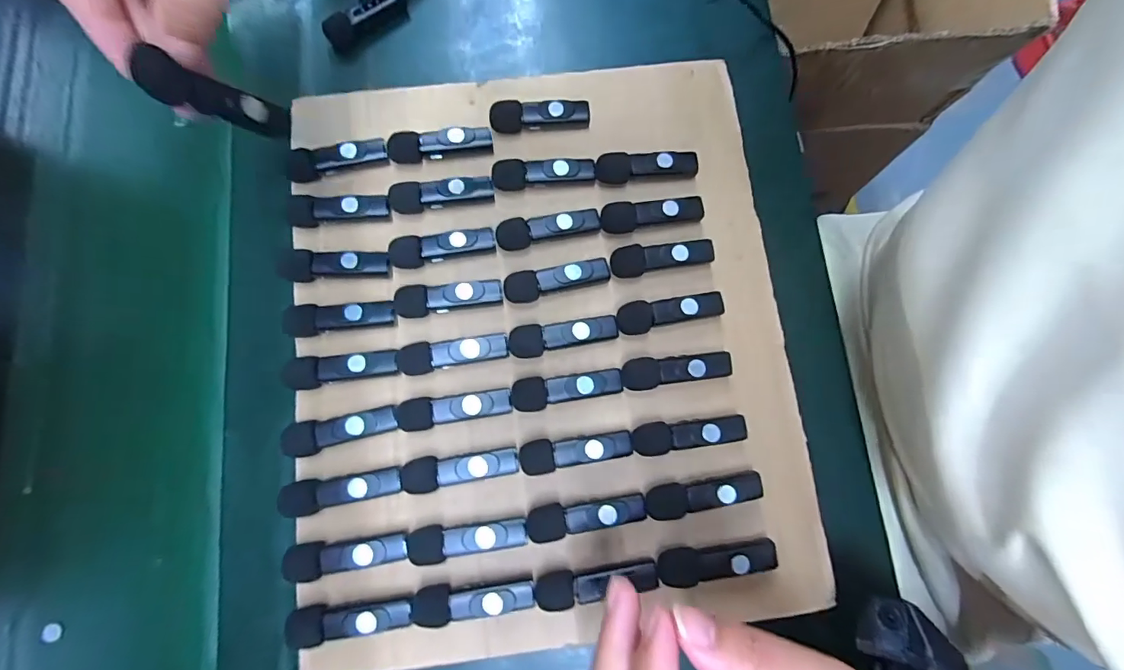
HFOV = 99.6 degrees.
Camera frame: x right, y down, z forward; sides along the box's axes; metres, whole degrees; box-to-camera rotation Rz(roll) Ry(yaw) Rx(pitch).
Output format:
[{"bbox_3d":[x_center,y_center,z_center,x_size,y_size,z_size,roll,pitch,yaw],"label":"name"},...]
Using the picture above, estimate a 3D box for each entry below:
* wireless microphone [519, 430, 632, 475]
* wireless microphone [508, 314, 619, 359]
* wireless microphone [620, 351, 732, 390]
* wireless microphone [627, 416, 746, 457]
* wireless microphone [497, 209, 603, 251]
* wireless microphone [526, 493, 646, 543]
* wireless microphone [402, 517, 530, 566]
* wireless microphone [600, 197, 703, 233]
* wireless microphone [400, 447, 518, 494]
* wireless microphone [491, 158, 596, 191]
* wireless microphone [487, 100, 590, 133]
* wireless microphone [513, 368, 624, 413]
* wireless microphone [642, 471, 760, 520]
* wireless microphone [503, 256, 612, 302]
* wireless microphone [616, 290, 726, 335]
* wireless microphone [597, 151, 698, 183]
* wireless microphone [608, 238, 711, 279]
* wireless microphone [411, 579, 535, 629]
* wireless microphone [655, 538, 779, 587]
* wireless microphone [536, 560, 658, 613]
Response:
[{"bbox_3d":[0.008,0.066,0.272,0.063,0.016,0.018,-9,79,0],"label":"wireless microphone"},{"bbox_3d":[0.001,0.002,0.287,0.065,0.017,0.019,-7,79,1],"label":"wireless microphone"},{"bbox_3d":[0.068,0.020,0.284,0.065,0.016,0.018,-9,79,0],"label":"wireless microphone"},{"bbox_3d":[0.073,0.058,0.277,0.066,0.014,0.018,-6,79,1],"label":"wireless microphone"},{"bbox_3d":[-0.009,-0.066,0.297,0.064,0.018,0.017,-9,79,0],"label":"wireless microphone"},{"bbox_3d":[0.014,0.101,0.265,0.065,0.013,0.018,-10,79,0],"label":"wireless microphone"},{"bbox_3d":[-0.052,0.112,0.261,0.065,0.015,0.018,-7,79,1],"label":"wireless microphone"},{"bbox_3d":[0.057,-0.077,0.300,0.065,0.012,0.017,-11,79,0],"label":"wireless microphone"},{"bbox_3d":[-0.057,0.076,0.270,0.064,0.016,0.018,-9,79,0],"label":"wireless microphone"},{"bbox_3d":[-0.012,-0.103,0.305,0.065,0.015,0.016,-5,79,1],"label":"wireless microphone"},{"bbox_3d":[-0.014,-0.143,0.311,0.063,0.015,0.014,-4,79,1],"label":"wireless microphone"},{"bbox_3d":[0.003,0.032,0.281,0.064,0.017,0.019,-9,79,0],"label":"wireless microphone"},{"bbox_3d":[0.080,0.091,0.269,0.066,0.014,0.018,-8,79,0],"label":"wireless microphone"},{"bbox_3d":[-0.003,-0.034,0.291,0.064,0.015,0.023,-7,79,1],"label":"wireless microphone"},{"bbox_3d":[0.066,-0.014,0.289,0.065,0.011,0.020,-9,79,0],"label":"wireless microphone"},{"bbox_3d":[0.055,-0.109,0.306,0.065,0.013,0.016,-4,79,1],"label":"wireless microphone"},{"bbox_3d":[0.062,-0.048,0.295,0.063,0.012,0.018,-6,79,1],"label":"wireless microphone"},{"bbox_3d":[-0.047,0.143,0.254,0.064,0.015,0.017,-4,79,1],"label":"wireless microphone"},{"bbox_3d":[0.085,0.125,0.260,0.066,0.015,0.018,-6,79,1],"label":"wireless microphone"},{"bbox_3d":[0.019,0.135,0.258,0.066,0.014,0.017,-6,79,1],"label":"wireless microphone"}]

